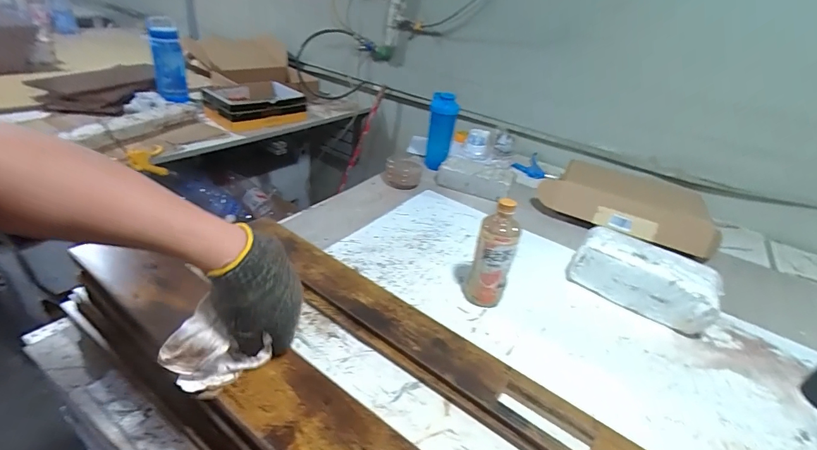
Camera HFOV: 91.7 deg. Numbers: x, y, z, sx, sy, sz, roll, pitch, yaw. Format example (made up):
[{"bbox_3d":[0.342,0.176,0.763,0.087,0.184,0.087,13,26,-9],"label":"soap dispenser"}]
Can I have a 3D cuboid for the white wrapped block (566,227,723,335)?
[{"bbox_3d":[0.446,0.105,0.764,0.252,0.115,0.114,23,34,23],"label":"white wrapped block"}]

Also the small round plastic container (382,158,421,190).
[{"bbox_3d":[-0.016,-0.148,1.103,0.106,0.059,0.081,-4,33,-19],"label":"small round plastic container"}]

